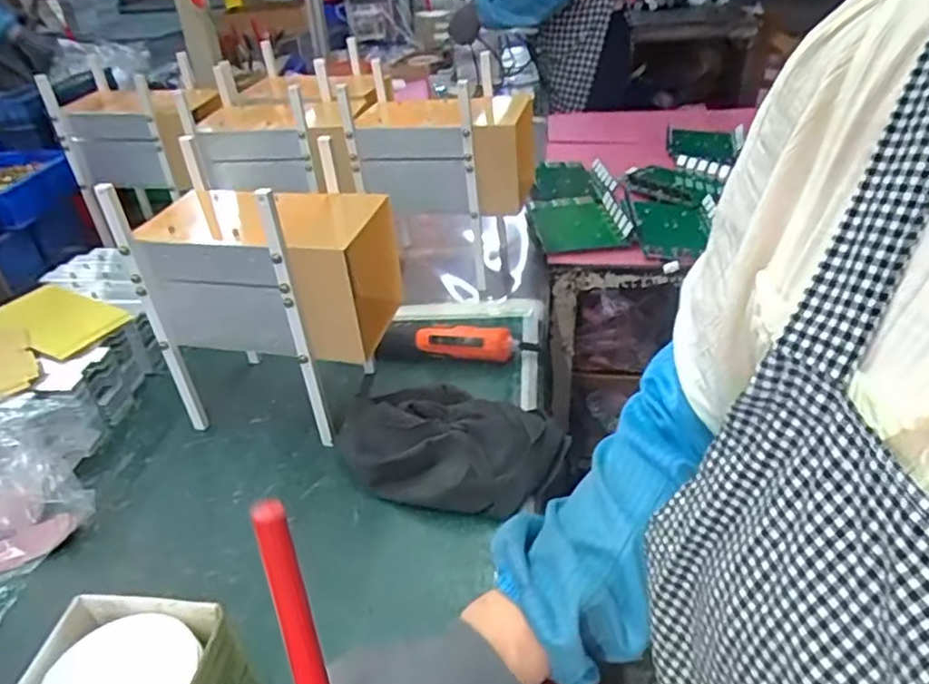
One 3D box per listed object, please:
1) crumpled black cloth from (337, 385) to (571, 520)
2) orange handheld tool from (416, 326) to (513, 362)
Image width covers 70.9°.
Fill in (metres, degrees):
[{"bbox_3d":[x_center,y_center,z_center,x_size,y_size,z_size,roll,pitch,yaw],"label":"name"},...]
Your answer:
[{"bbox_3d":[-0.024,0.100,0.656,0.235,0.055,0.142,7,35,18],"label":"crumpled black cloth"},{"bbox_3d":[-0.001,0.003,0.796,0.116,0.040,0.025,3,34,13],"label":"orange handheld tool"}]

